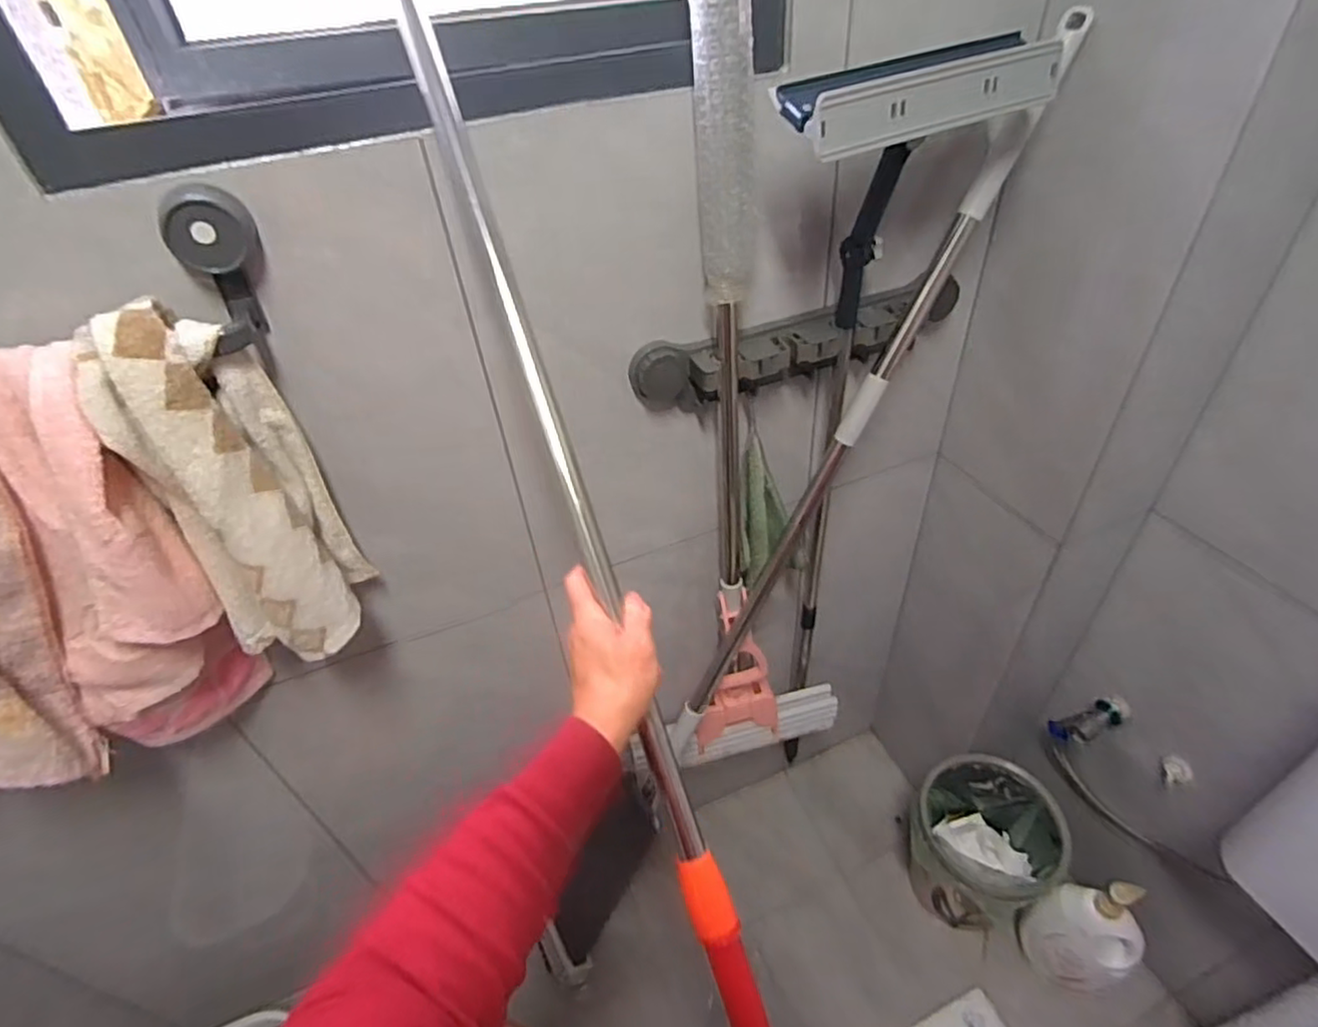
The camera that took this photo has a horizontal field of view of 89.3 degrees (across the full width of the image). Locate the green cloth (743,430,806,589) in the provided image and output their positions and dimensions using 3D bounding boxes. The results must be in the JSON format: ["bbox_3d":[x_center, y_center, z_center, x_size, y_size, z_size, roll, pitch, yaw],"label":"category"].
[{"bbox_3d":[0.148,-0.002,0.866,0.083,0.204,0.036,-8,41,-2],"label":"green cloth"}]

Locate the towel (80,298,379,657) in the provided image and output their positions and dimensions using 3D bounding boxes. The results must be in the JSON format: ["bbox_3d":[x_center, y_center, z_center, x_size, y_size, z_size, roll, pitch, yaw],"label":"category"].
[{"bbox_3d":[-0.351,-0.015,0.566,0.097,0.299,0.106,-6,41,-1],"label":"towel"}]

